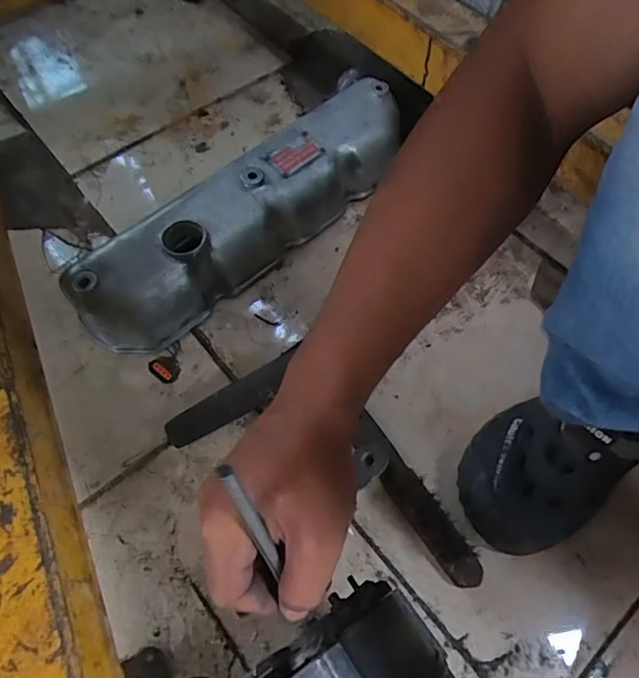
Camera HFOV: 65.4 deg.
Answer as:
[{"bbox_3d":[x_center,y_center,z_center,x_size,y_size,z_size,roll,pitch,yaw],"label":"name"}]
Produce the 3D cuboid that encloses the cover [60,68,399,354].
[{"bbox_3d":[-0.082,-0.156,0.607,0.457,0.106,0.113,-38,69,-23],"label":"cover"}]

